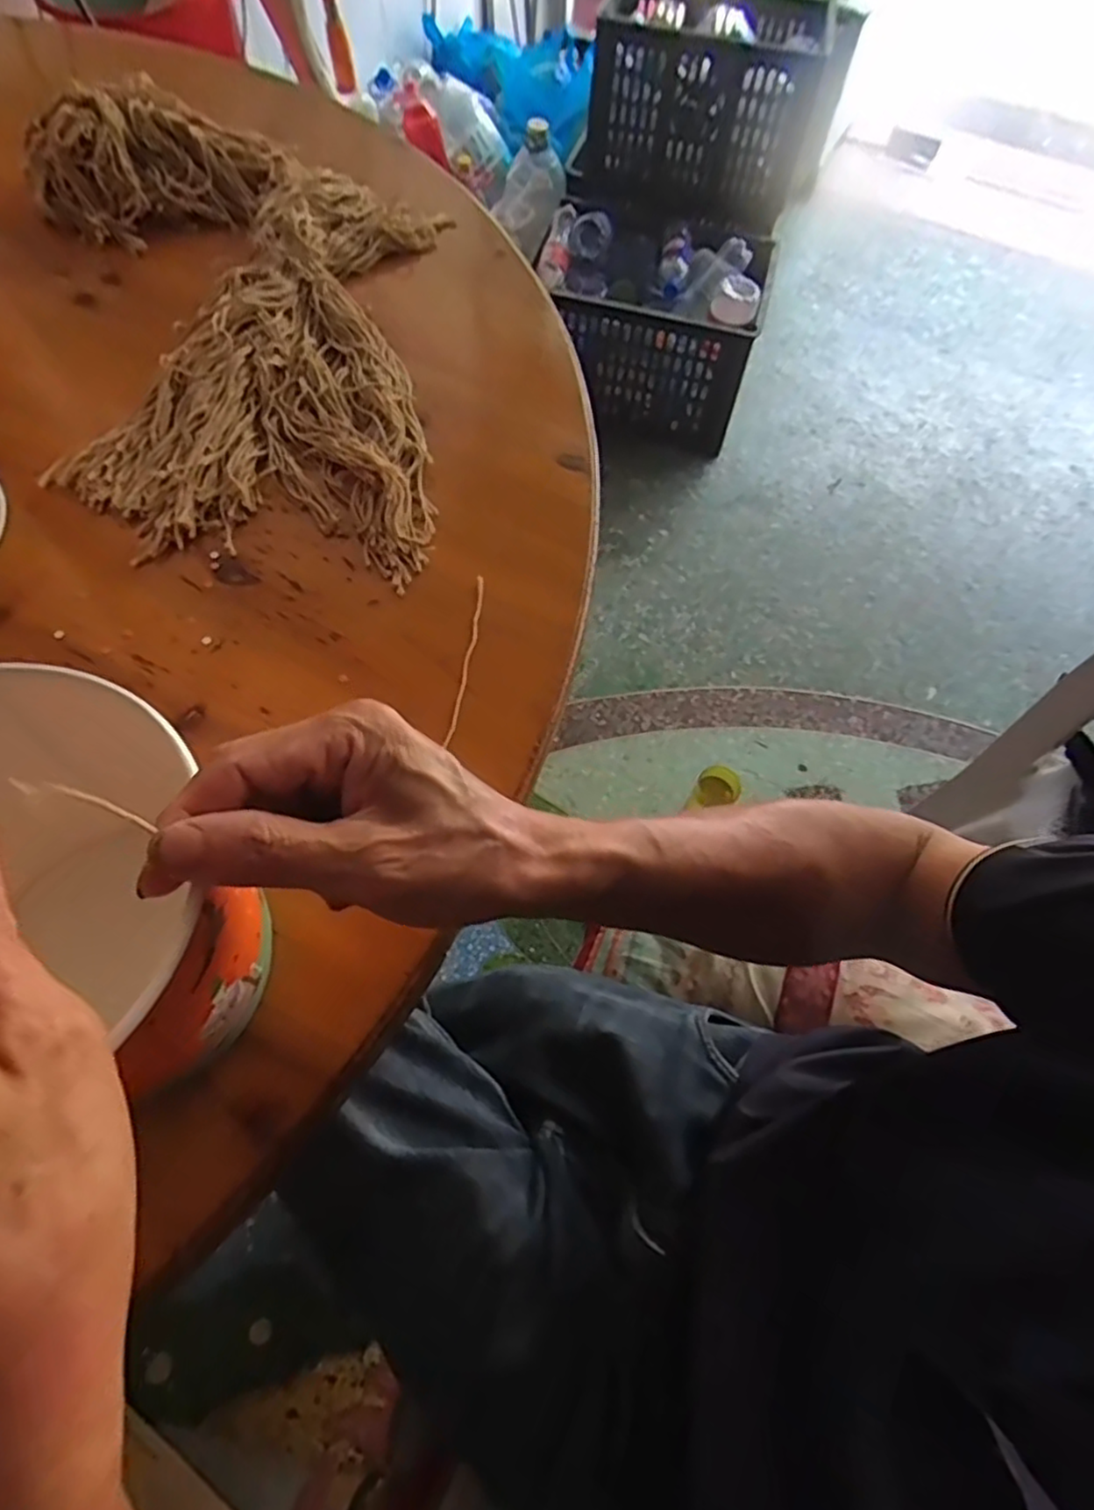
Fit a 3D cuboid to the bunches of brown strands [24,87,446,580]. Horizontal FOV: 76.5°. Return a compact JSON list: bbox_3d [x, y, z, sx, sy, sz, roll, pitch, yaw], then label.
[{"bbox_3d":[-0.252,-0.335,0.518,0.330,0.072,0.471,-2,63,-4],"label":"bunches of brown strands"}]

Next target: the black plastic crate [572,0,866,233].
[{"bbox_3d":[0.309,-1.276,1.376,0.456,0.291,0.250,24,66,8],"label":"black plastic crate"}]

